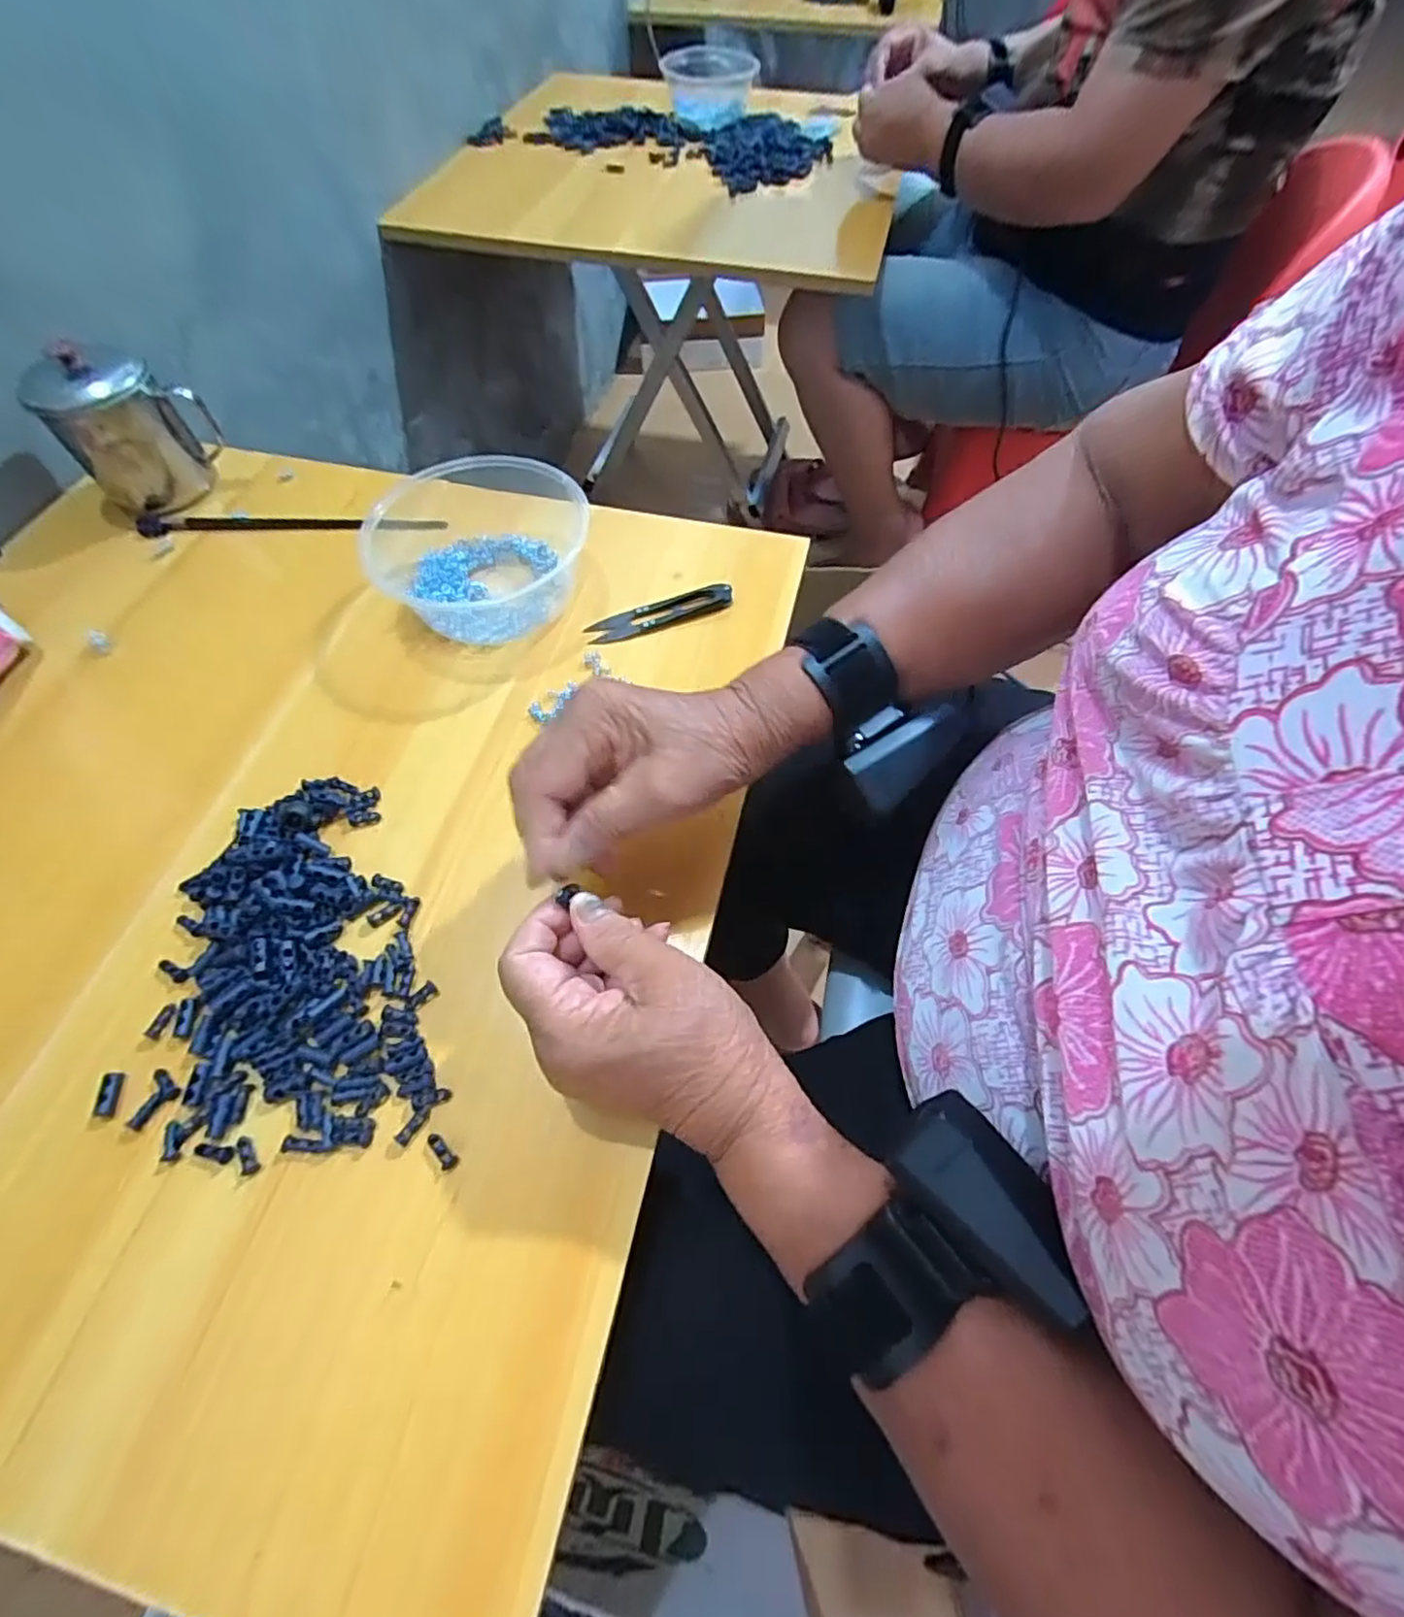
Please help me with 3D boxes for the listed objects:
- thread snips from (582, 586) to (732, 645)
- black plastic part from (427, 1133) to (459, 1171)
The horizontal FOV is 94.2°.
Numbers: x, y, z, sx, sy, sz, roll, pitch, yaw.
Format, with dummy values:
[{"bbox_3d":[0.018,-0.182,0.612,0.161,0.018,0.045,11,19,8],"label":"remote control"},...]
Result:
[{"bbox_3d":[-0.029,-0.137,0.454,0.103,0.008,0.023,-18,61,-10],"label":"thread snips"},{"bbox_3d":[-0.117,0.153,0.292,0.018,0.004,0.007,40,68,21],"label":"black plastic part"}]

